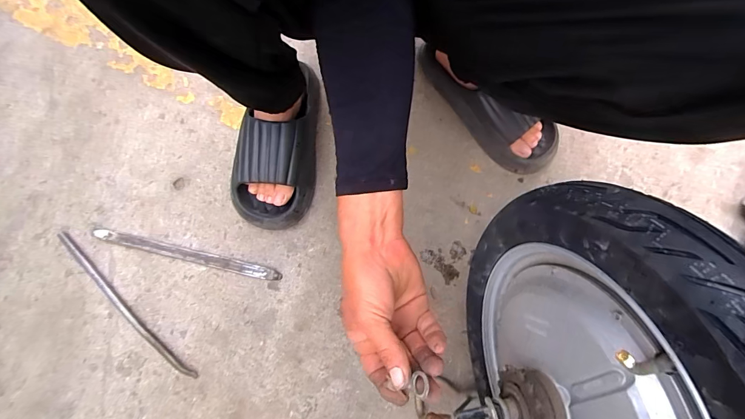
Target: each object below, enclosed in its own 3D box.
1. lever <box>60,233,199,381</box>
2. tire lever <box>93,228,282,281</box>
[{"bbox_3d":[-0.365,0.139,0.531,0.301,0.011,0.014,42,78,10],"label":"lever"},{"bbox_3d":[-0.282,0.069,0.551,0.287,0.012,0.020,13,75,3],"label":"tire lever"}]

